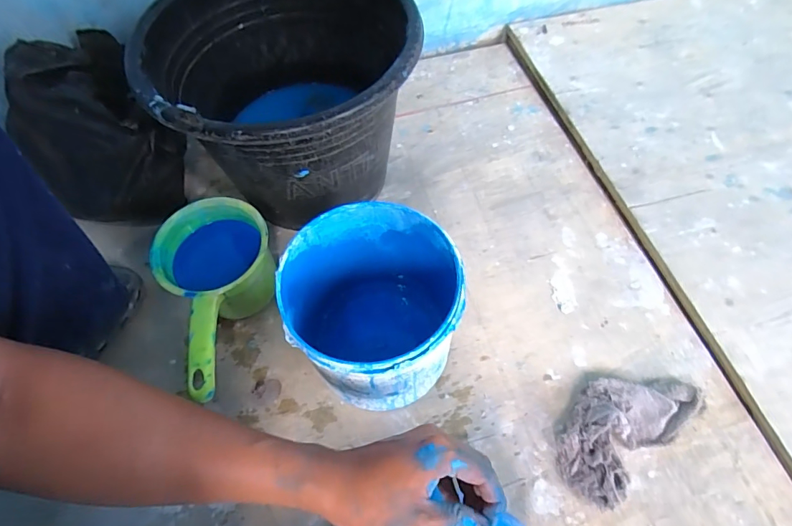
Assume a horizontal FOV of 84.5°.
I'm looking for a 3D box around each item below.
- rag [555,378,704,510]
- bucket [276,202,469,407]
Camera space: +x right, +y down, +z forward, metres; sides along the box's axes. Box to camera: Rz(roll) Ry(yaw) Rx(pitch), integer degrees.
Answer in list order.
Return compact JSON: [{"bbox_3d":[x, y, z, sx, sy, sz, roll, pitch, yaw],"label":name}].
[{"bbox_3d":[0.263,0.183,0.505,0.185,0.037,0.098,-37,65,-15],"label":"rag"},{"bbox_3d":[-0.018,0.058,0.502,0.172,0.194,0.178,-2,62,3],"label":"bucket"}]

